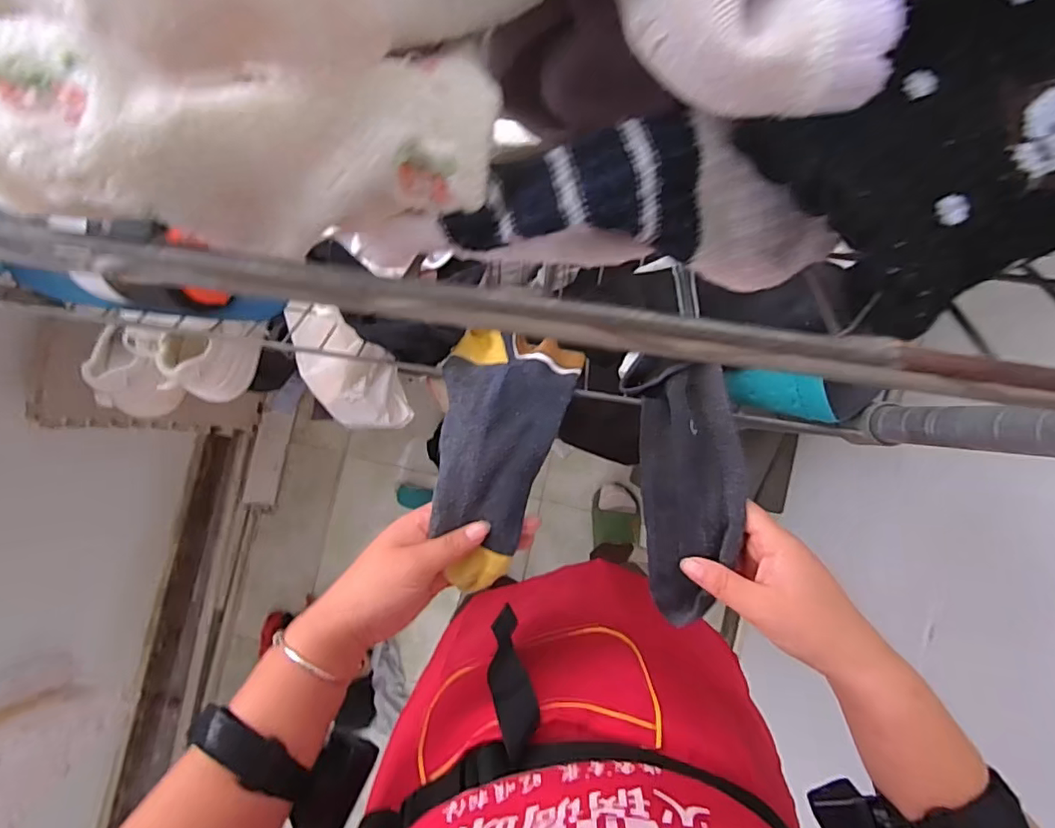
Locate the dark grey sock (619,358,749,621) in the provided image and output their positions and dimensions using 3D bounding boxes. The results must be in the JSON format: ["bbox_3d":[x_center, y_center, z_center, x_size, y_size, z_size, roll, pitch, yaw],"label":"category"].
[{"bbox_3d":[0.115,0.055,0.405,0.072,0.030,0.190,-2,91,3],"label":"dark grey sock"}]

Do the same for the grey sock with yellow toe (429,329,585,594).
[{"bbox_3d":[-0.025,0.036,0.419,0.090,0.014,0.187,12,92,3],"label":"grey sock with yellow toe"}]

